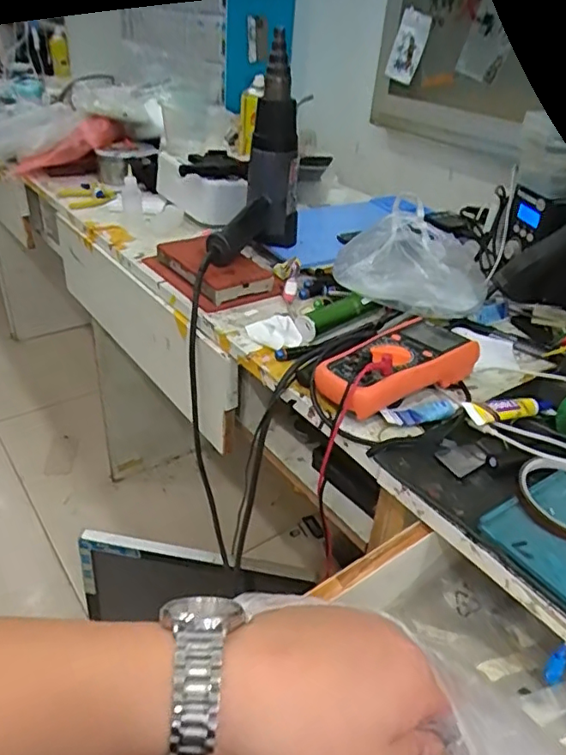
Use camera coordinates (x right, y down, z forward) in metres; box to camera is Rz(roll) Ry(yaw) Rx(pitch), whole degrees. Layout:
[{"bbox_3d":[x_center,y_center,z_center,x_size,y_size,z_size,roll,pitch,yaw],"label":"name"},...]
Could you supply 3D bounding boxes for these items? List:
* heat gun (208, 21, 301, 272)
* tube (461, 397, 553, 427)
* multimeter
[{"bbox_3d":[-0.037,-0.283,0.784,0.075,0.287,0.168,14,34,14],"label":"heat gun"},{"bbox_3d":[0.227,0.029,0.575,0.100,0.023,0.026,-12,37,-23],"label":"tube"},{"bbox_3d":[0.120,-0.018,0.624,0.186,0.051,0.093,-17,38,-28],"label":"multimeter"}]

